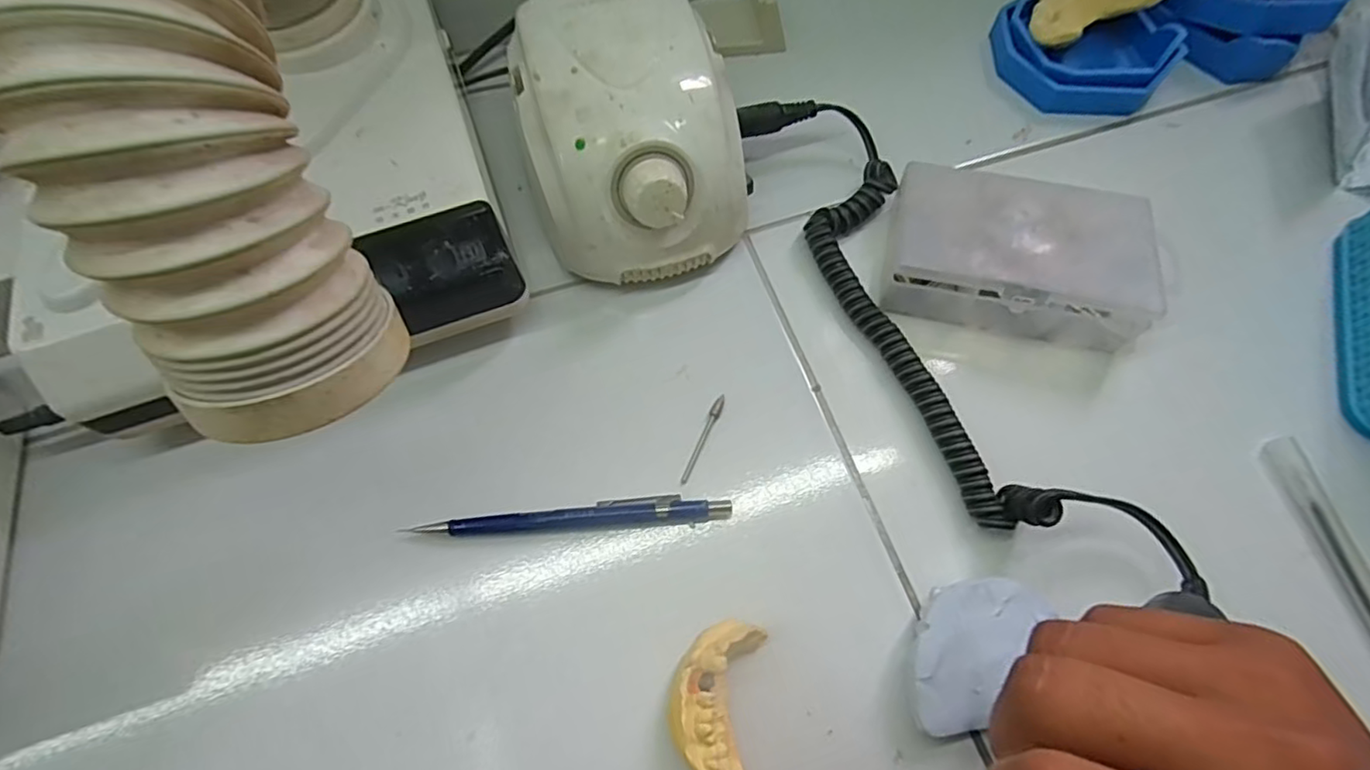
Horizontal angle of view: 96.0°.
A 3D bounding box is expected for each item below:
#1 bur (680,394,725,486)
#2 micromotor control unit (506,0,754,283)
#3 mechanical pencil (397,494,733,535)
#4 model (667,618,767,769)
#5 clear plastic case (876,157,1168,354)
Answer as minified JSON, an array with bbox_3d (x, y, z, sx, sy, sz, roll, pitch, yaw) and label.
[{"bbox_3d":[0.008,0.025,0.285,0.005,0.004,0.046,23,68,11],"label":"bur"},{"bbox_3d":[-0.028,-0.129,0.306,0.098,0.074,0.133,-17,67,-6],"label":"micromotor control unit"},{"bbox_3d":[-0.049,0.057,0.268,0.136,0.009,0.013,-4,66,0],"label":"mechanical pencil"},{"bbox_3d":[0.011,0.118,0.233,0.031,0.024,0.055,12,66,7],"label":"model"},{"bbox_3d":[0.159,-0.065,0.299,0.118,0.033,0.072,13,67,7],"label":"clear plastic case"}]

